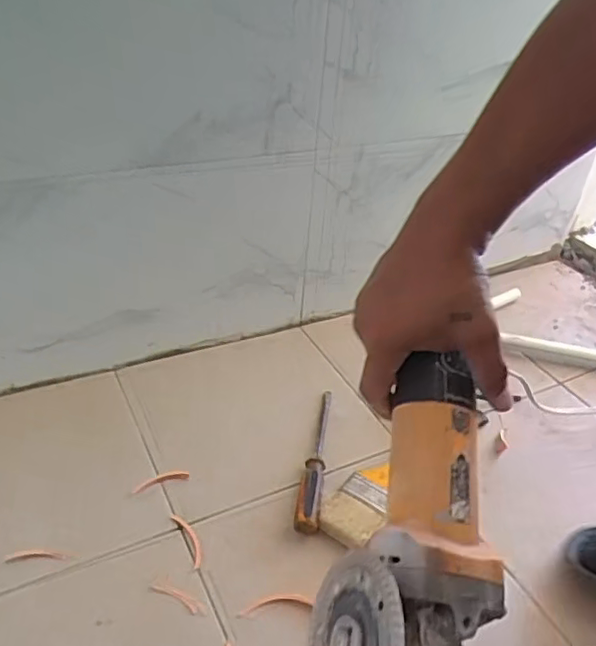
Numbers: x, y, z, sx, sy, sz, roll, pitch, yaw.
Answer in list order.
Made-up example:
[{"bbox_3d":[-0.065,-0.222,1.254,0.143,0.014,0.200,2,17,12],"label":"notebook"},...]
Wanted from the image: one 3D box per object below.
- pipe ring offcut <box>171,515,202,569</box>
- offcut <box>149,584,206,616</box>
[{"bbox_3d":[-0.116,0.230,0.635,0.017,0.004,0.068,-15,41,-26],"label":"pipe ring offcut"},{"bbox_3d":[-0.117,0.269,0.581,0.059,0.005,0.012,18,38,17],"label":"offcut"}]

